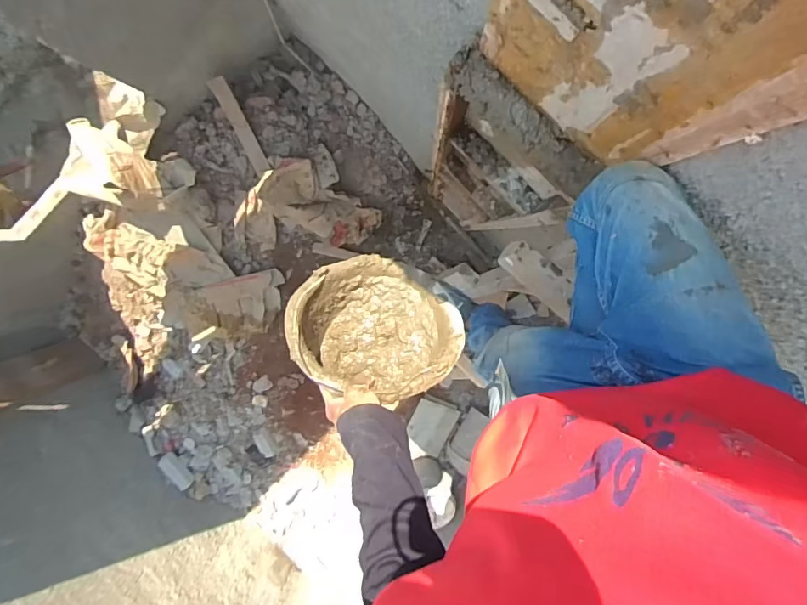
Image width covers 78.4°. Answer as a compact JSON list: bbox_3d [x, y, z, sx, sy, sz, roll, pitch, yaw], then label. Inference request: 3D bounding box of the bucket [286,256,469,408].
[{"bbox_3d":[-0.049,0.067,0.769,0.251,0.254,0.174,39,142,22],"label":"bucket"}]

